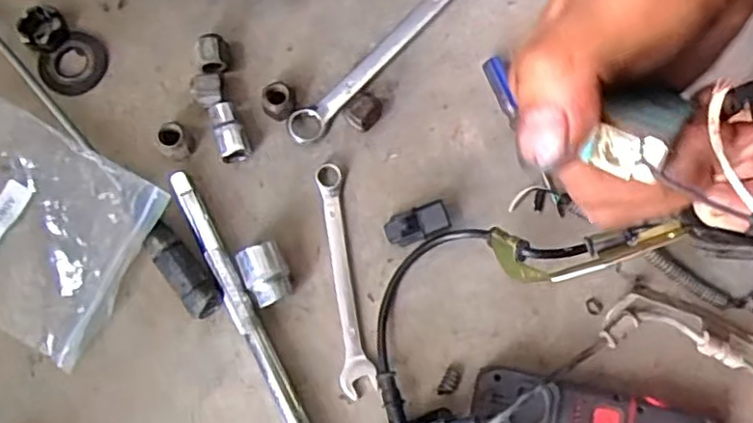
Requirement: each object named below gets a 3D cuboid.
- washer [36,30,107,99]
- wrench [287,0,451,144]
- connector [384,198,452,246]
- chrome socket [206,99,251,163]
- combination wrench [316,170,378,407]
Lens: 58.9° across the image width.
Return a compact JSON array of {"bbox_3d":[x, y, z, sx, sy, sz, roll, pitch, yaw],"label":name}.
[{"bbox_3d":[-0.215,-0.105,0.475,0.047,0.006,0.041,-44,80,-9],"label":"washer"},{"bbox_3d":[0.014,-0.128,0.479,0.031,0.006,0.211,44,80,9],"label":"wrench"},{"bbox_3d":[0.027,0.007,0.443,0.042,0.019,0.021,-19,77,-4],"label":"connector"},{"bbox_3d":[-0.101,-0.055,0.457,0.019,0.024,0.039,-20,77,-5],"label":"chrome socket"},{"bbox_3d":[-0.023,0.044,0.444,0.023,0.012,0.153,-10,77,-2],"label":"combination wrench"}]

